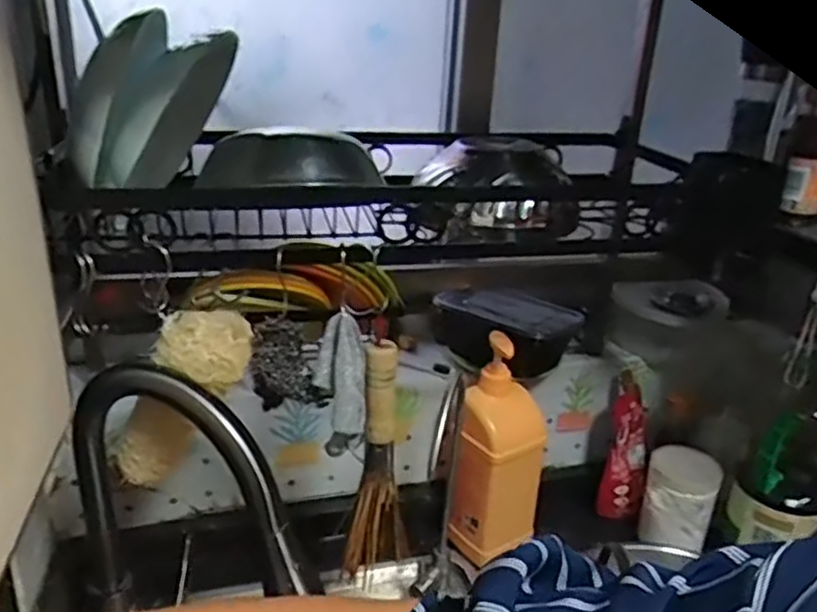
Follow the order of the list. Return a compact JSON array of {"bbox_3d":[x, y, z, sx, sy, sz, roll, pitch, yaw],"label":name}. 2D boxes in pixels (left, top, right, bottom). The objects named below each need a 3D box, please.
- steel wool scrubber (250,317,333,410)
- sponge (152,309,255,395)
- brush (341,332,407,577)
[{"bbox_3d":[-0.103,0.052,0.596,0.065,0.085,0.030,6,23,7],"label":"steel wool scrubber"},{"bbox_3d":[-0.171,0.033,0.584,0.076,0.050,0.068,-4,24,-17],"label":"sponge"},{"bbox_3d":[-0.028,0.147,0.656,0.054,0.240,0.039,4,23,2],"label":"brush"}]

